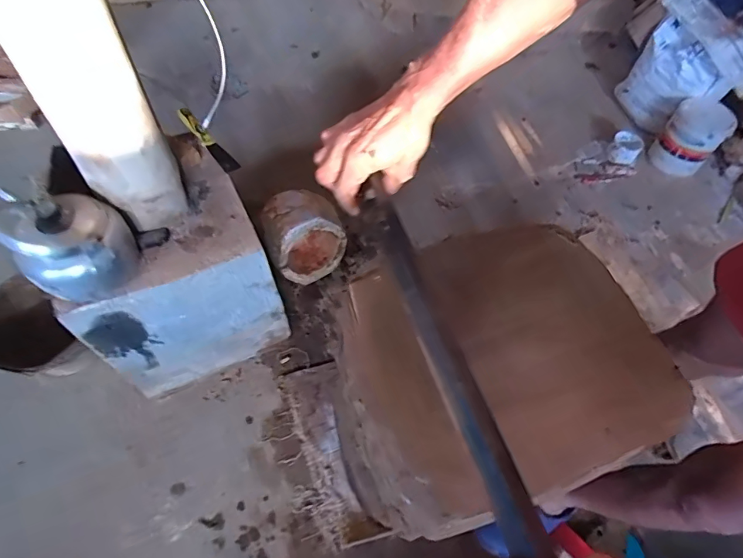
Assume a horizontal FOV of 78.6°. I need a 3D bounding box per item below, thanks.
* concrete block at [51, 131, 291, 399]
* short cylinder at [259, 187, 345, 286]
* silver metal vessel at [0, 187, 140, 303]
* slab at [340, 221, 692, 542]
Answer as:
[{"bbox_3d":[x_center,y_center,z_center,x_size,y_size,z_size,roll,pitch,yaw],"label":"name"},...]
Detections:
[{"bbox_3d":[-0.424,0.015,1.014,0.356,0.421,0.273,-25,63,-18],"label":"concrete block"},{"bbox_3d":[-0.189,-0.128,1.232,0.196,0.205,0.200,-19,61,-14],"label":"short cylinder"},{"bbox_3d":[-0.465,-0.057,0.712,0.148,0.140,0.123,-34,66,-22],"label":"silver metal vessel"},{"bbox_3d":[0.163,0.088,0.564,0.389,0.047,0.319,-19,66,-11],"label":"slab"}]

